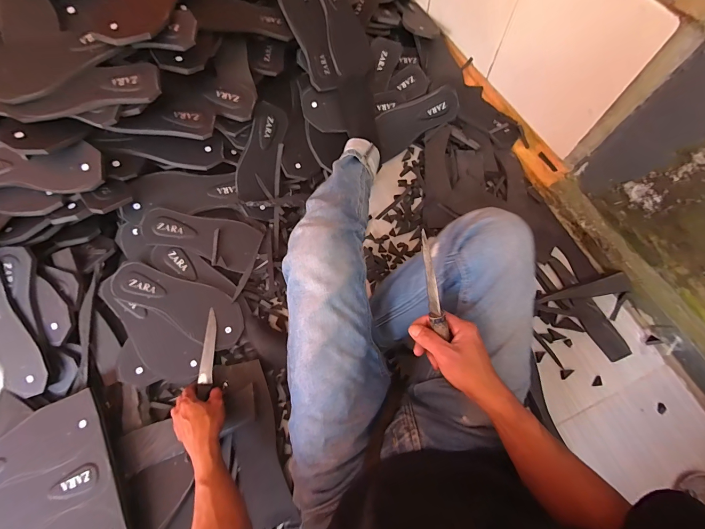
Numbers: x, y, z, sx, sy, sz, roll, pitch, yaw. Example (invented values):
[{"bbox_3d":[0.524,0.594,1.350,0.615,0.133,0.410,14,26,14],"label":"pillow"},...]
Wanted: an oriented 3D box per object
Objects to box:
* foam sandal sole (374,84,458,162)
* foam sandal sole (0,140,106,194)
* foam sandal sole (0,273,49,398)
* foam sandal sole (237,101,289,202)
[{"bbox_3d":[0.159,-0.343,0.778,0.208,0.107,0.019,-23,41,0],"label":"foam sandal sole"},{"bbox_3d":[-0.586,-0.172,0.575,0.251,0.015,0.088,-5,97,-4],"label":"foam sandal sole"},{"bbox_3d":[-0.631,0.119,0.572,0.092,0.012,0.252,-23,93,4],"label":"foam sandal sole"},{"bbox_3d":[-0.200,-0.248,0.712,0.079,0.011,0.224,13,85,-28],"label":"foam sandal sole"}]

